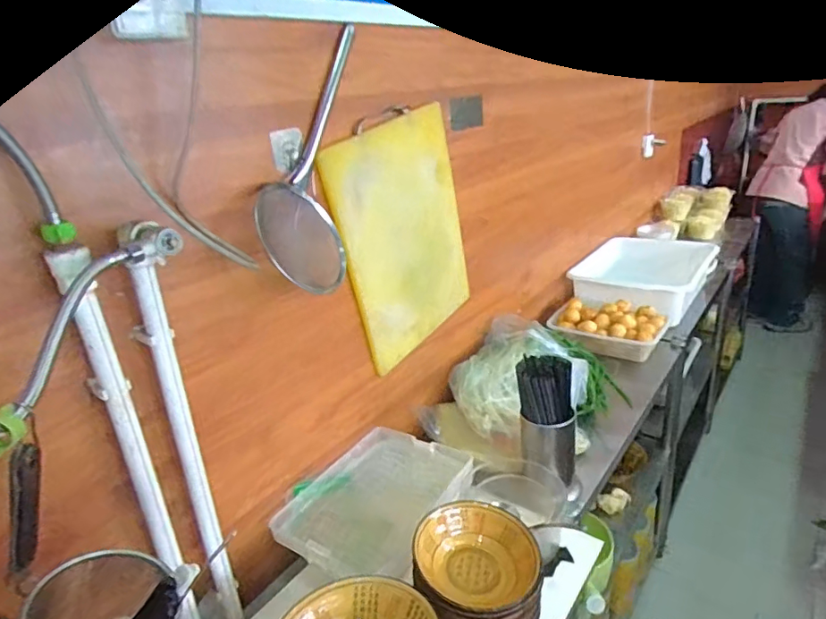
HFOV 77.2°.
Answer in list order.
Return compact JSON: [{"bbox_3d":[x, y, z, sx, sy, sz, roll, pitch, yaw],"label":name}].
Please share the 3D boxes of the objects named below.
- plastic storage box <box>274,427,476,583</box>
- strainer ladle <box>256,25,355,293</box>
[{"bbox_3d":[-0.057,0.333,0.898,0.220,0.064,0.317,11,27,34],"label":"plastic storage box"},{"bbox_3d":[-0.144,-0.233,0.794,0.060,0.421,0.163,3,-12,20],"label":"strainer ladle"}]

